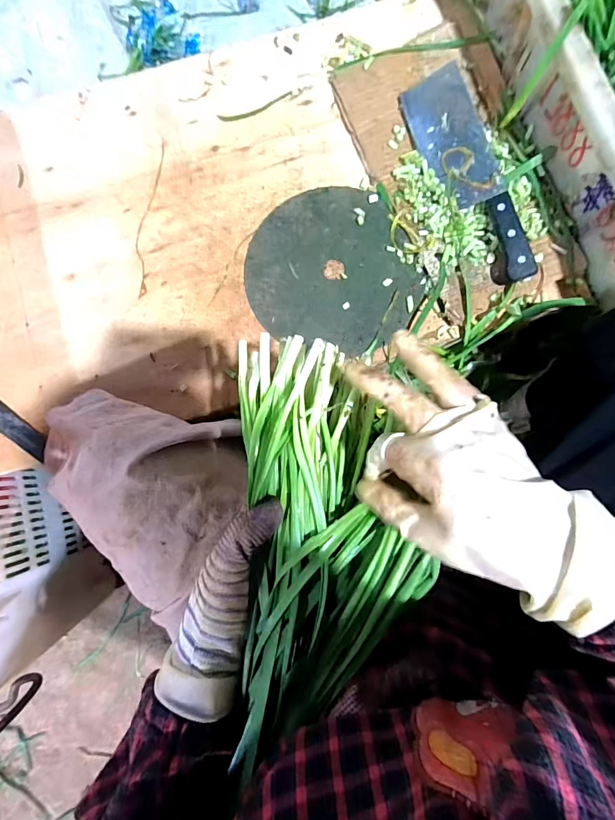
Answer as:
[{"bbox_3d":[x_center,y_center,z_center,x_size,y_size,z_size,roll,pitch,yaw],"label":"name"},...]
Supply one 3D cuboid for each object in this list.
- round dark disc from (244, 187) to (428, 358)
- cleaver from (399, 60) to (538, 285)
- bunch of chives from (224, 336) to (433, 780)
[{"bbox_3d":[0.025,-0.164,0.456,0.189,0.005,0.205,0,84,1],"label":"round dark disc"},{"bbox_3d":[0.186,-0.272,0.444,0.077,0.036,0.275,-16,83,-1],"label":"cleaver"},{"bbox_3d":[0.012,0.082,0.275,0.121,0.047,0.272,-3,80,1],"label":"bunch of chives"}]

